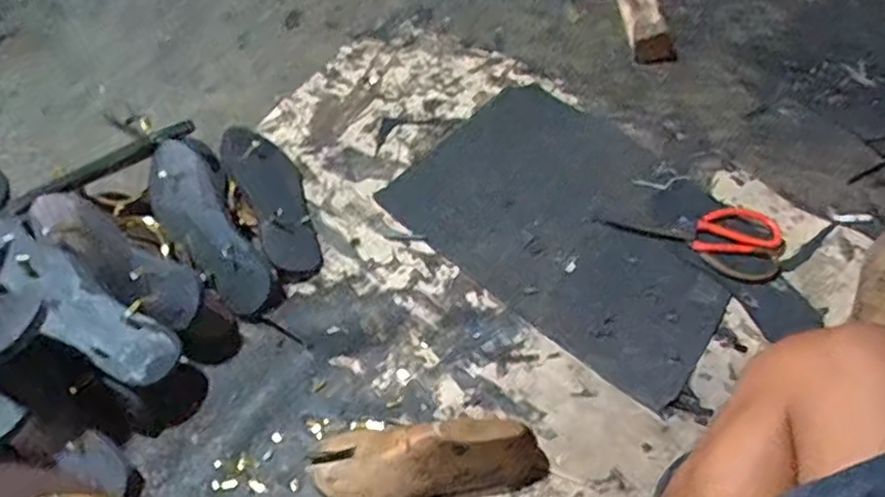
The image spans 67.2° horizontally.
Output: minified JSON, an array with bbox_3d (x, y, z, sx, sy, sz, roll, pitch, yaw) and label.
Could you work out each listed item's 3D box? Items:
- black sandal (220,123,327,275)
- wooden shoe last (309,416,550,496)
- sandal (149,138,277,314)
[{"bbox_3d":[-0.211,-0.061,0.850,0.084,0.056,0.217,-25,58,-14],"label":"black sandal"},{"bbox_3d":[-0.016,0.211,0.651,0.237,0.085,0.078,2,56,4],"label":"wooden shoe last"},{"bbox_3d":[-0.283,-0.027,0.805,0.084,0.039,0.241,-33,84,-18],"label":"sandal"}]

